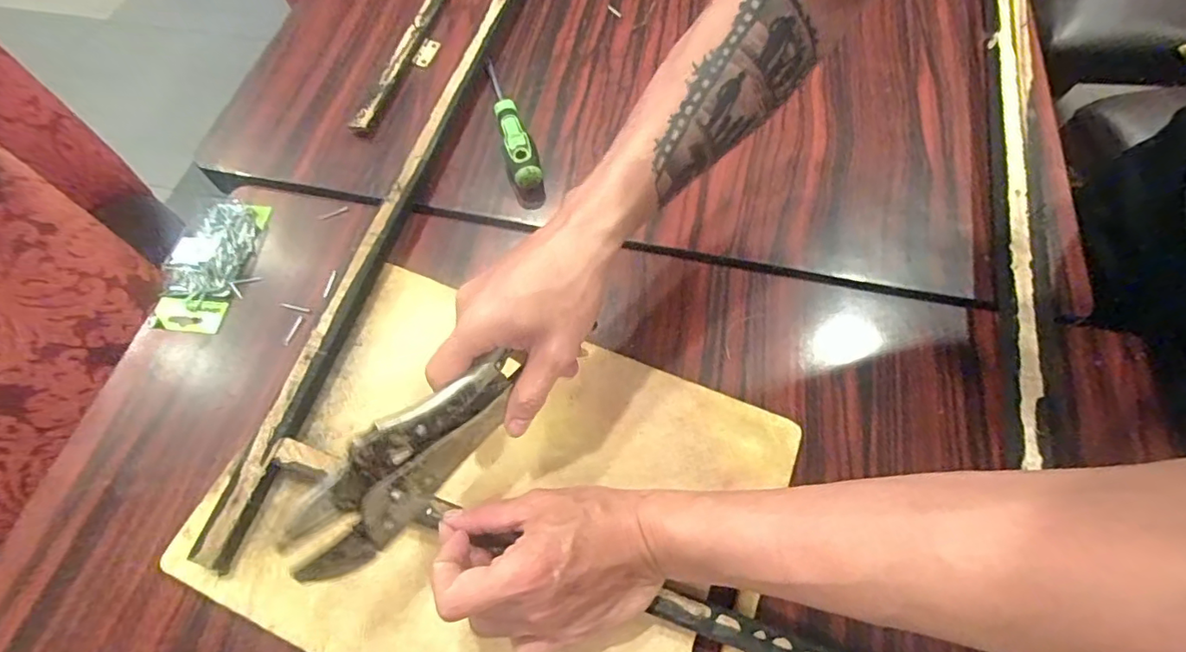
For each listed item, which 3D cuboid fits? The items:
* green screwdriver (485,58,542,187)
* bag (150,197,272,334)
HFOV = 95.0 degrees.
[{"bbox_3d":[-0.074,-0.183,0.492,0.023,0.032,0.149,-14,65,-8],"label":"green screwdriver"},{"bbox_3d":[-0.317,-0.055,0.451,0.063,0.013,0.126,8,63,3],"label":"bag"}]

